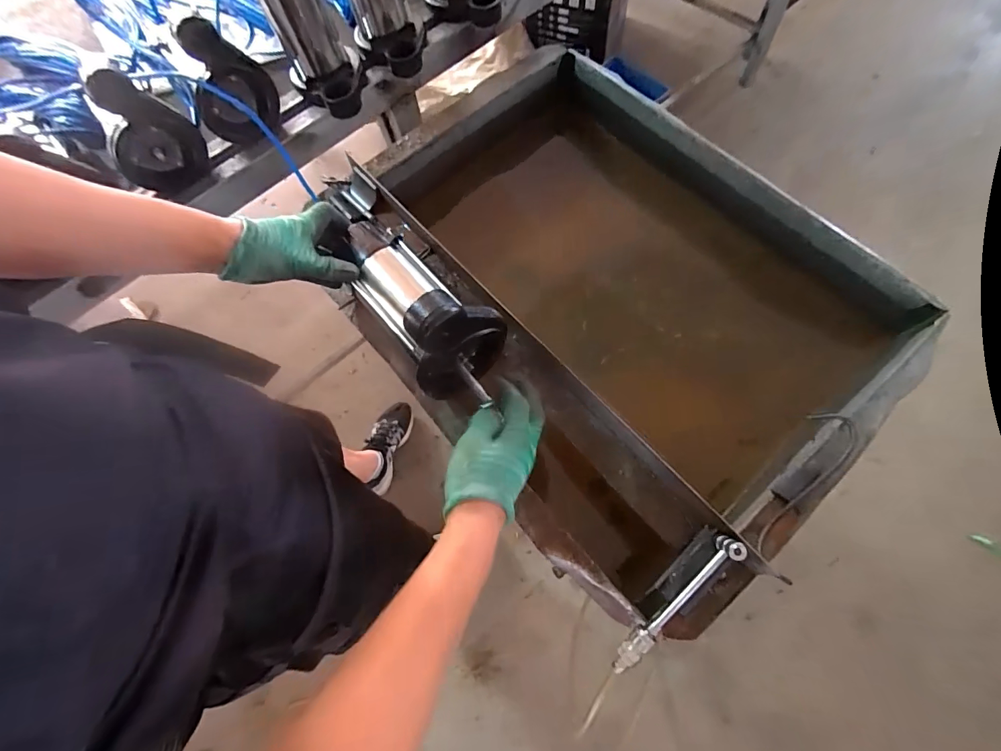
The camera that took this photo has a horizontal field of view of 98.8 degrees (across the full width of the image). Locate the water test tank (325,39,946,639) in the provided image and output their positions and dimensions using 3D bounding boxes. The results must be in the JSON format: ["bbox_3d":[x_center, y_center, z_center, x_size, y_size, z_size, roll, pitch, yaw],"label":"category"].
[{"bbox_3d":[0.136,-0.120,0.680,0.597,0.260,0.745,-41,72,-10],"label":"water test tank"}]

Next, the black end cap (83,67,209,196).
[{"bbox_3d":[-0.520,-0.351,0.634,0.124,0.157,0.038,-31,70,-7],"label":"black end cap"}]

